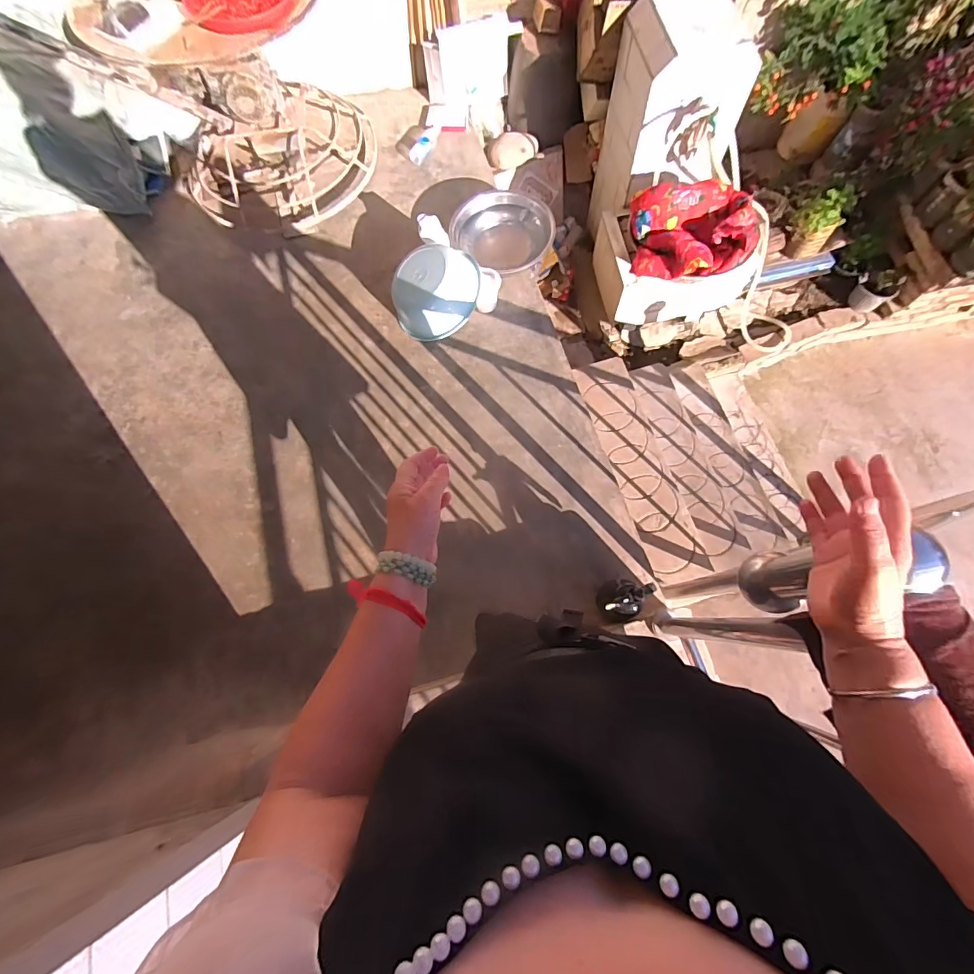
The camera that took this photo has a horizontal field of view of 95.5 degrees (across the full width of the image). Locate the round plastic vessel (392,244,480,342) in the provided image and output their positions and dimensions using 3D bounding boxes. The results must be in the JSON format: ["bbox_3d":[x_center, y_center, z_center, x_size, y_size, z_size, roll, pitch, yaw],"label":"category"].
[{"bbox_3d":[-0.194,-0.734,1.679,0.302,0.170,0.298,-2,73,5],"label":"round plastic vessel"}]

